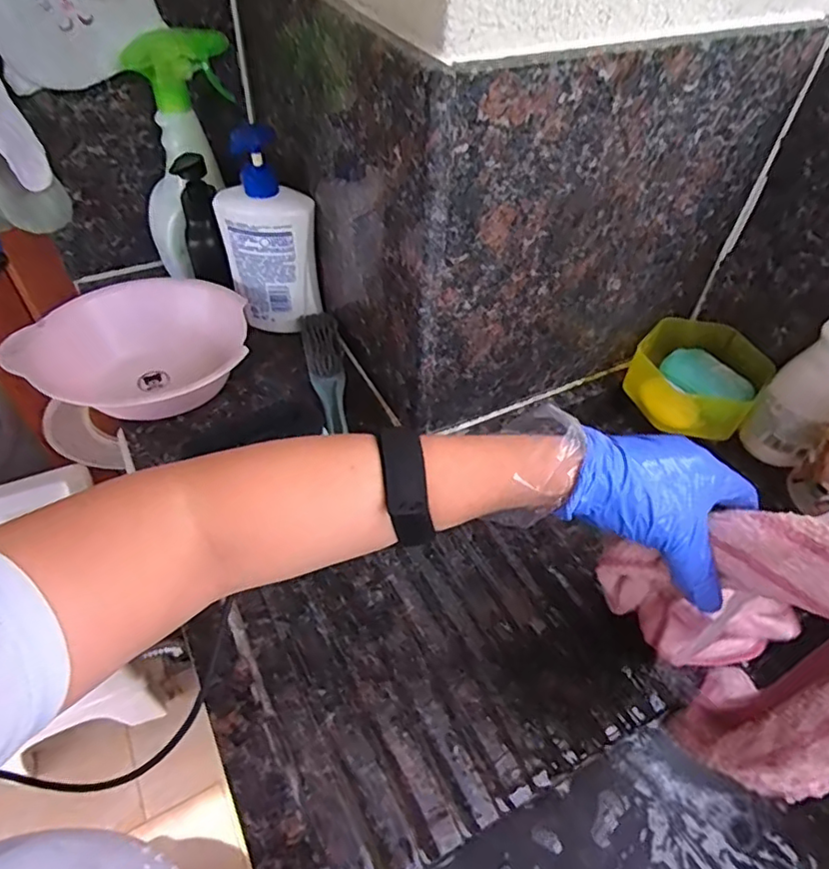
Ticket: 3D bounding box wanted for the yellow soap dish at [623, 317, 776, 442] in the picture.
[{"bbox_3d":[0.271,-0.055,0.568,0.109,0.052,0.121,33,55,24],"label":"yellow soap dish"}]

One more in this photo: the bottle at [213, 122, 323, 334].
[{"bbox_3d":[-0.138,-0.190,0.557,0.085,0.191,0.043,-3,49,-6],"label":"bottle"}]

